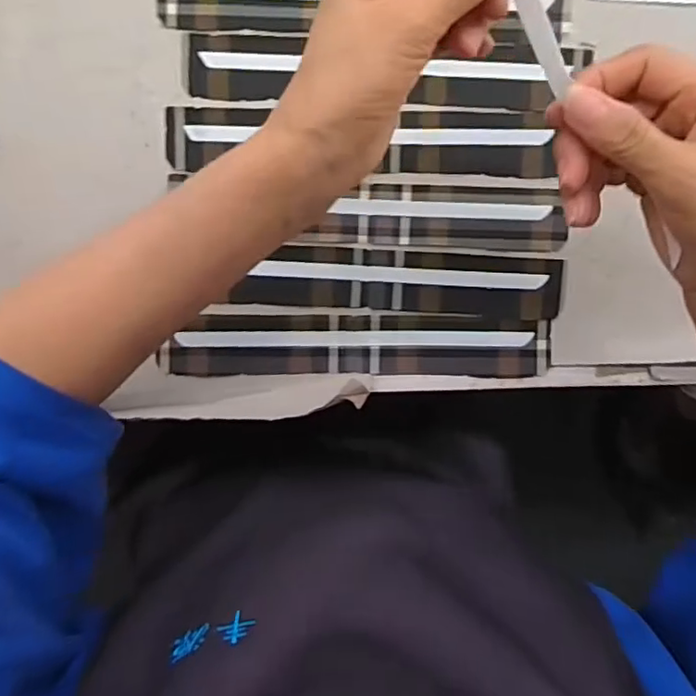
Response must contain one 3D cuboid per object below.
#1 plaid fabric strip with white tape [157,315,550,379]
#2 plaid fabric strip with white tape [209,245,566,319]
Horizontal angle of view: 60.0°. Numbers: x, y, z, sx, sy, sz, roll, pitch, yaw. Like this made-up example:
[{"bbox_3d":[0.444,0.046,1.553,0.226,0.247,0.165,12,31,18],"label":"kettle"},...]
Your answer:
[{"bbox_3d":[0.009,-0.001,0.399,0.244,0.006,0.040,0,94,-1],"label":"plaid fabric strip with white tape"},{"bbox_3d":[0.037,-0.044,0.397,0.207,0.006,0.039,3,96,-1],"label":"plaid fabric strip with white tape"}]

